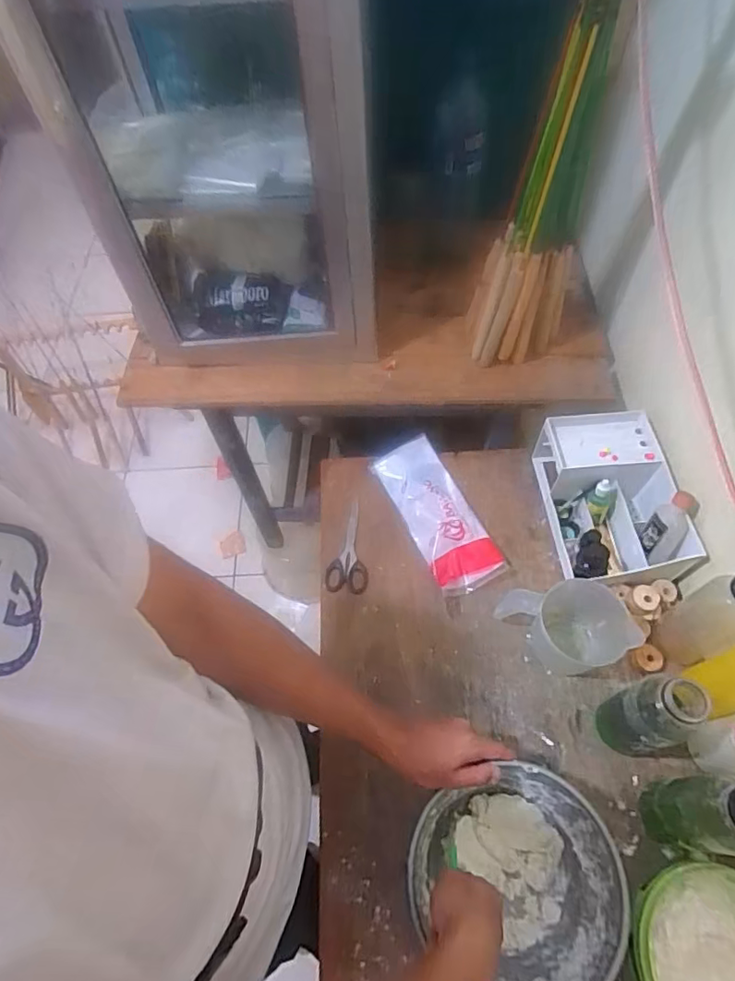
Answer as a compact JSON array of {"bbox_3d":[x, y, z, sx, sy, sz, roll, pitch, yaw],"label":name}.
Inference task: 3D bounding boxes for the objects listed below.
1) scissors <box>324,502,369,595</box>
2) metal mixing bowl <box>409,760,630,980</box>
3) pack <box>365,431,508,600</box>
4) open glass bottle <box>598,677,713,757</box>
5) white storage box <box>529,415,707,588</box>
[{"bbox_3d":[-0.027,0.084,0.783,0.059,0.011,0.136,3,60,4],"label":"scissors"},{"bbox_3d":[0.147,0.394,0.538,0.184,0.103,0.177,-1,59,2],"label":"metal mixing bowl"},{"bbox_3d":[0.103,0.029,0.791,0.105,0.034,0.249,-25,61,-12],"label":"pack"},{"bbox_3d":[0.300,0.246,0.571,0.058,0.186,0.067,-14,60,-6],"label":"open glass bottle"},{"bbox_3d":[0.341,0.009,0.755,0.146,0.095,0.231,-4,59,0],"label":"white storage box"}]

